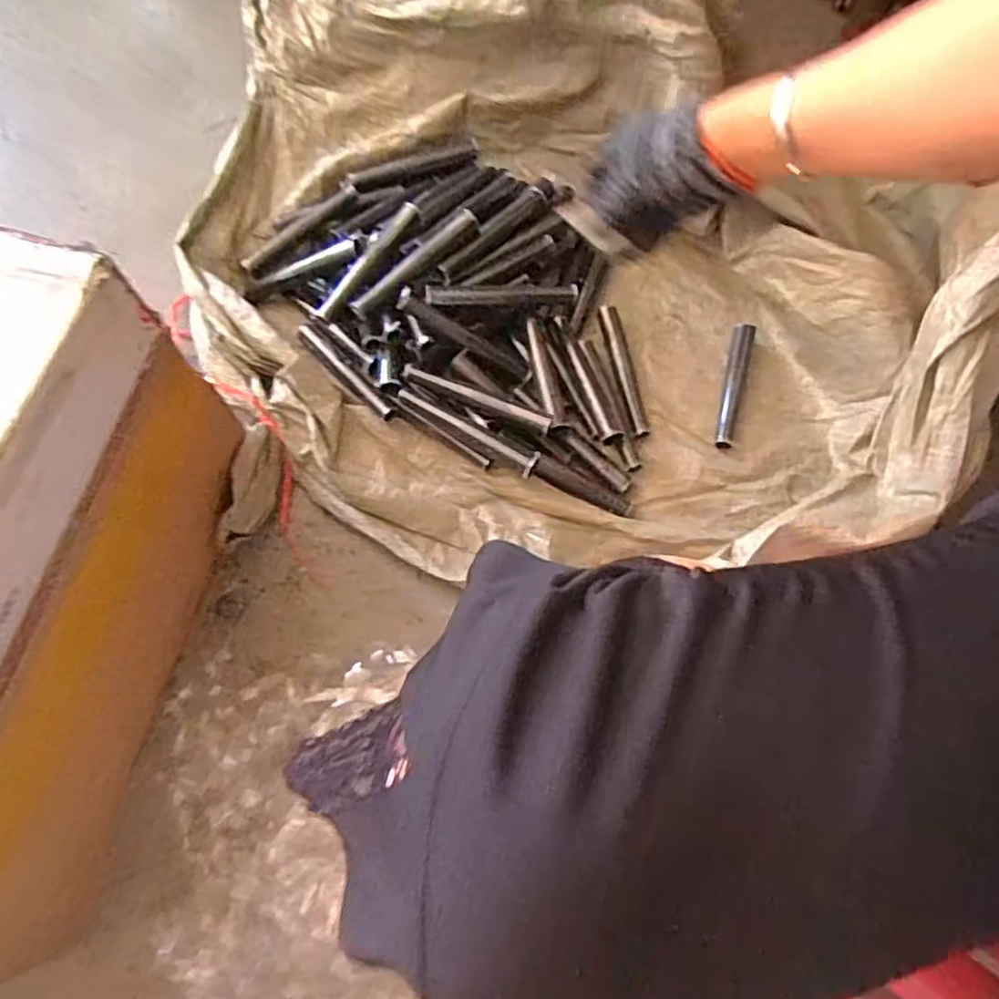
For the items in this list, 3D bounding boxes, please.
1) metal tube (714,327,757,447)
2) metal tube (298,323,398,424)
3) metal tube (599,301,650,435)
[{"bbox_3d":[0.247,-0.120,0.744,0.026,0.014,0.151,17,69,4],"label":"metal tube"},{"bbox_3d":[-0.159,-0.129,0.716,0.018,0.020,0.149,-40,76,-16],"label":"metal tube"},{"bbox_3d":[0.132,-0.138,0.746,0.019,0.015,0.152,-10,70,-6],"label":"metal tube"}]

